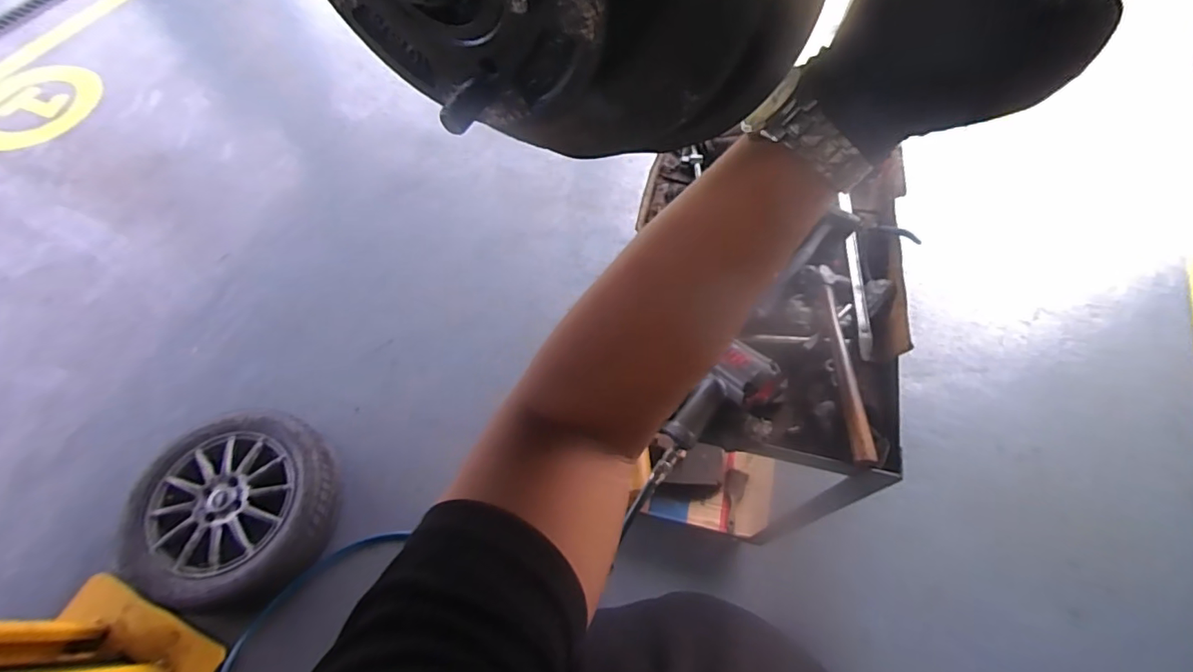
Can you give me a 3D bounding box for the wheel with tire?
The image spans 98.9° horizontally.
[{"bbox_3d":[-1.029,0.509,1.498,0.530,0.223,0.528,15,62,9],"label":"wheel with tire"}]

